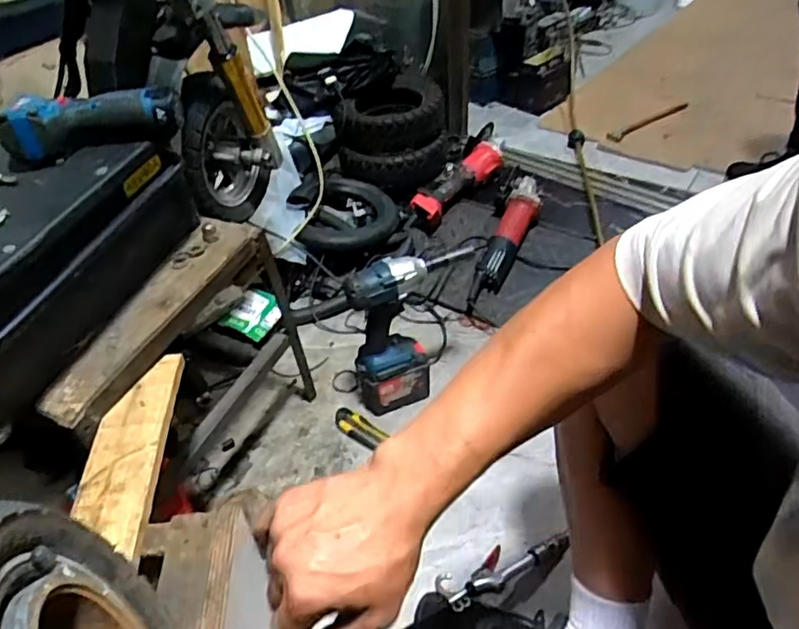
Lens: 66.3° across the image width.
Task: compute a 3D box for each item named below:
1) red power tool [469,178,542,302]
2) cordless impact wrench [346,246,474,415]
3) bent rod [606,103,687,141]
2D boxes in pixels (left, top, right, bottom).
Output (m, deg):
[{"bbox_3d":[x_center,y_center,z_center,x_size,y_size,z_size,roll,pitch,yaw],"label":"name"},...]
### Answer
[{"bbox_3d":[0.216,-0.162,1.244,0.073,0.073,0.322,18,64,23],"label":"red power tool"},{"bbox_3d":[0.025,0.031,0.997,0.205,0.286,0.073,-11,43,-7],"label":"cordless impact wrench"},{"bbox_3d":[0.662,-0.514,1.634,0.292,0.014,0.035,-25,46,-21],"label":"bent rod"}]

